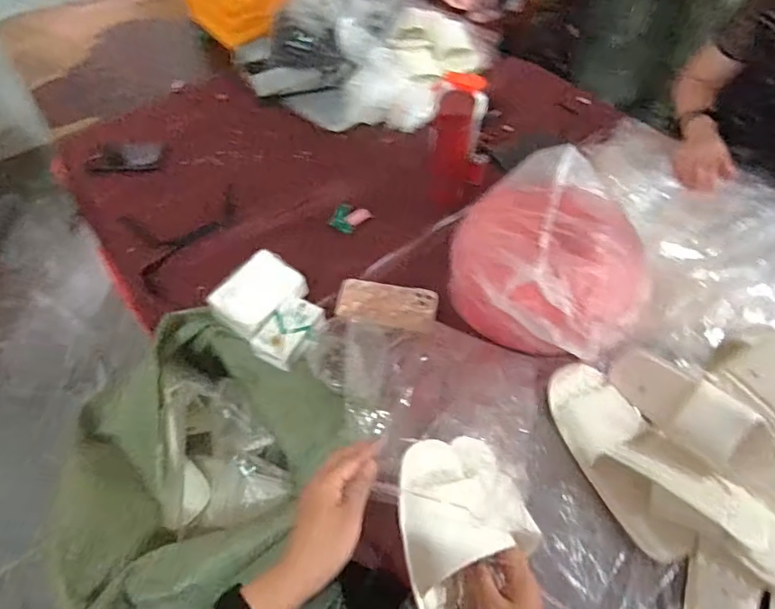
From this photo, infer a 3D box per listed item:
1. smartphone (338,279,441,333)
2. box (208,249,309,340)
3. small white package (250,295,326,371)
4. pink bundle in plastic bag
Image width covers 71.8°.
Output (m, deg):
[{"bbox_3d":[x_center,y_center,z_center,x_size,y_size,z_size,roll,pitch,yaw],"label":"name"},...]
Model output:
[{"bbox_3d":[-0.001,0.000,0.900,0.167,0.007,0.101,9,45,12],"label":"smartphone"},{"bbox_3d":[-0.212,-0.020,0.872,0.106,0.028,0.139,34,62,20],"label":"box"},{"bbox_3d":[-0.148,0.039,0.827,0.074,0.021,0.120,26,59,16],"label":"small white package"},{"bbox_3d":[0.249,-0.068,0.820,0.289,0.172,0.278,0,56,0],"label":"pink bundle in plastic bag"}]

